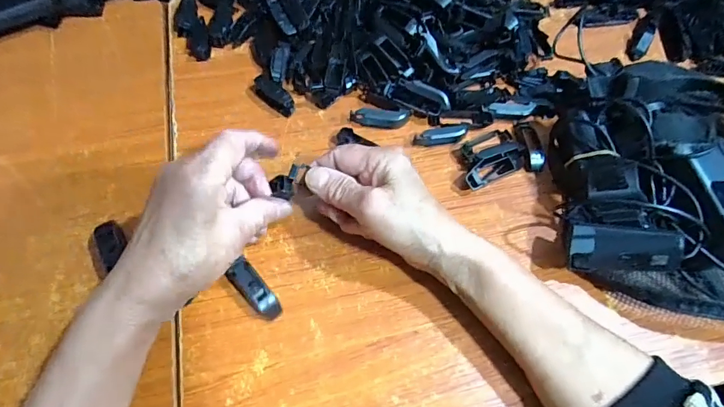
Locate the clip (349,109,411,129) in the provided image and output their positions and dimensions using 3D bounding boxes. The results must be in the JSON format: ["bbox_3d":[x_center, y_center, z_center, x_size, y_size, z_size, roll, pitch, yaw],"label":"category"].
[{"bbox_3d":[0.017,-0.081,0.404,0.057,0.011,0.015,-3,62,-4],"label":"clip"}]

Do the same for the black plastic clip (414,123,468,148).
[{"bbox_3d":[0.074,-0.062,0.396,0.050,0.014,0.017,-19,64,-12],"label":"black plastic clip"}]

